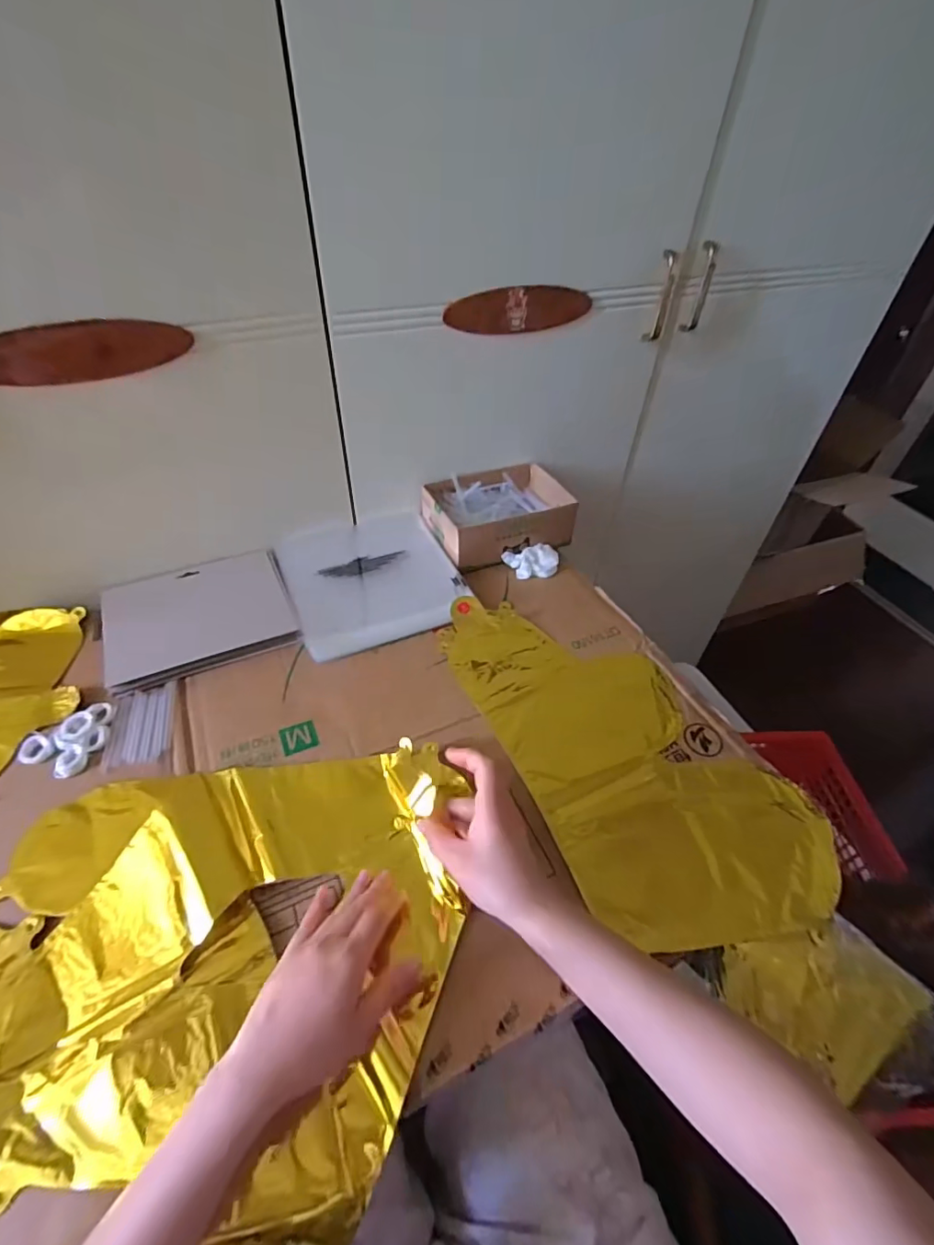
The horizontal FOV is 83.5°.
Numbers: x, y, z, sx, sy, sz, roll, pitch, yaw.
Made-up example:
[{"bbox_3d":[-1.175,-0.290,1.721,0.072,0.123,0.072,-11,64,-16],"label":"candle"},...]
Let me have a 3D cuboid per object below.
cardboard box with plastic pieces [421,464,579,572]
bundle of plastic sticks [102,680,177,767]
[{"bbox_3d":[0.046,-0.153,0.746,0.198,0.063,0.143,-18,49,-19],"label":"cardboard box with plastic pieces"},{"bbox_3d":[-0.316,0.097,0.511,0.054,0.007,0.088,-8,47,-11],"label":"bundle of plastic sticks"}]

